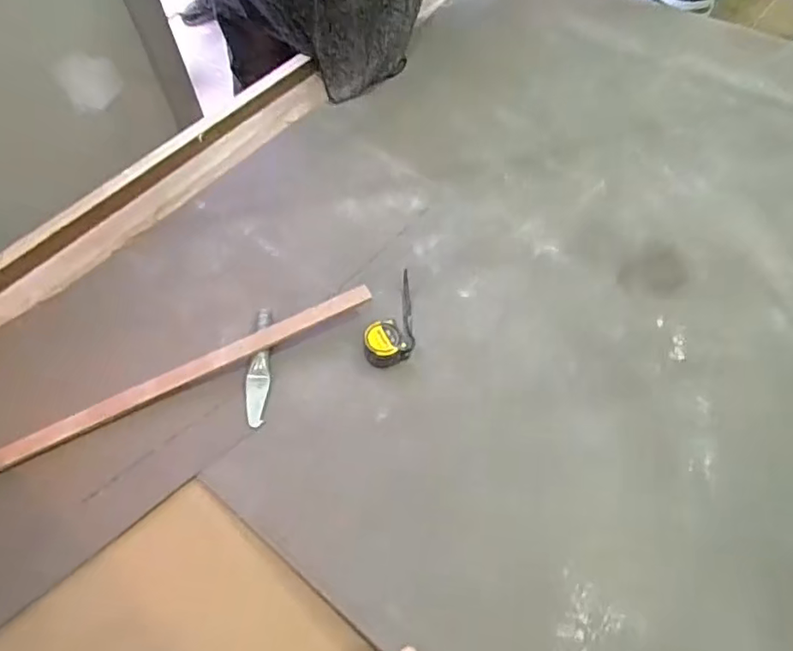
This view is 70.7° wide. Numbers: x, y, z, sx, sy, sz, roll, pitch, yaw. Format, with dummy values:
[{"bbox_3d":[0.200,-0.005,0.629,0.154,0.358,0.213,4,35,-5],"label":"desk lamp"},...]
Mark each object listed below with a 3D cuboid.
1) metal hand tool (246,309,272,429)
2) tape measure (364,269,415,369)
[{"bbox_3d":[-0.220,0.060,0.903,0.035,0.018,0.214,-1,54,2],"label":"metal hand tool"},{"bbox_3d":[-0.011,-0.016,0.934,0.075,0.043,0.192,0,54,2],"label":"tape measure"}]

